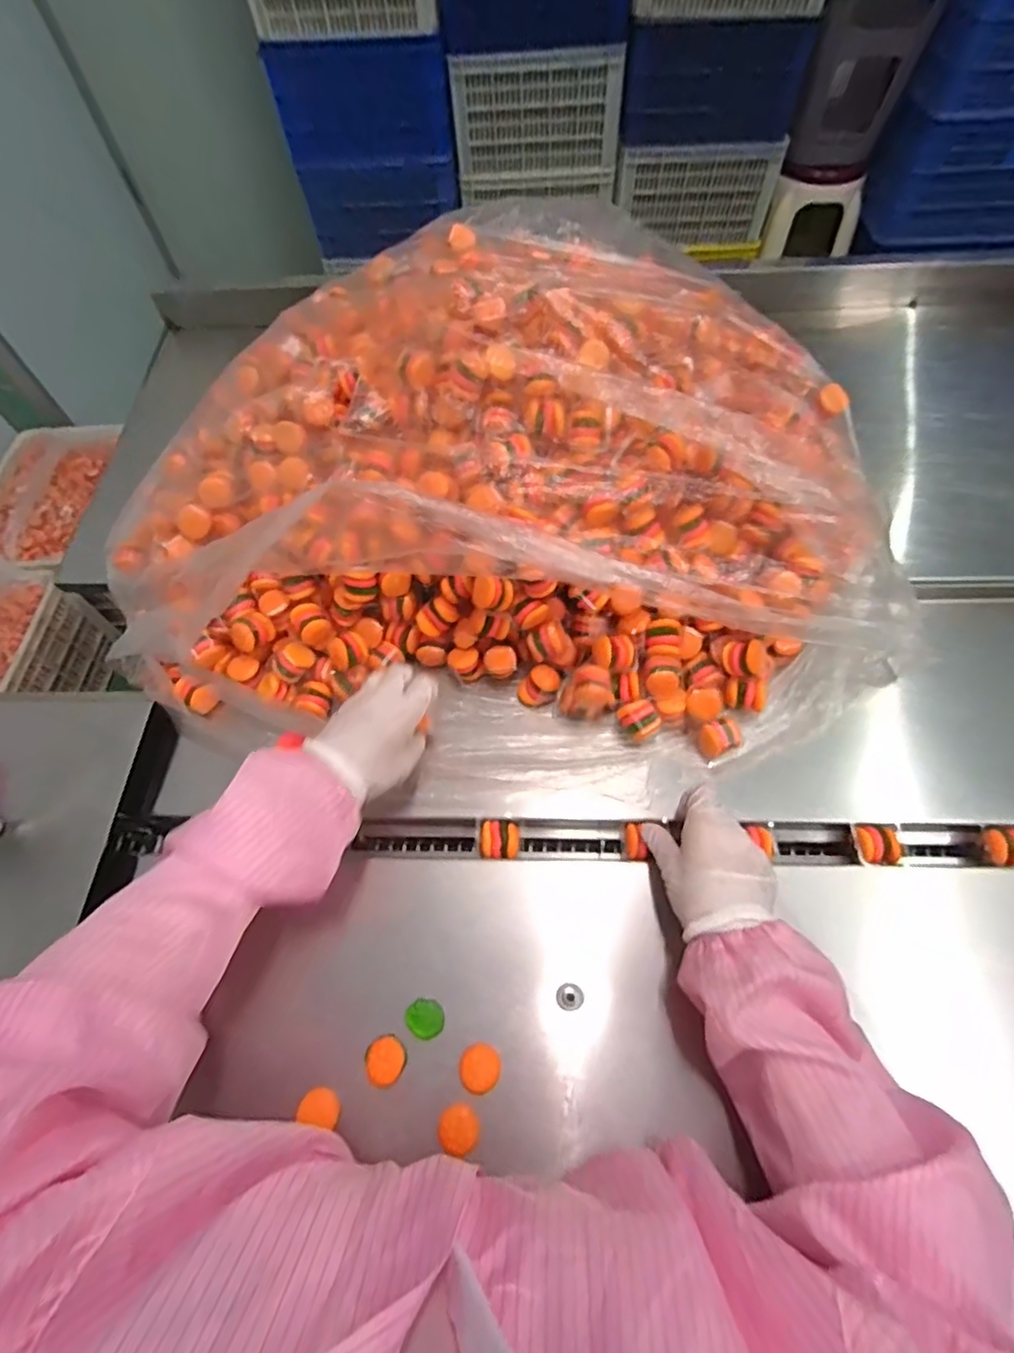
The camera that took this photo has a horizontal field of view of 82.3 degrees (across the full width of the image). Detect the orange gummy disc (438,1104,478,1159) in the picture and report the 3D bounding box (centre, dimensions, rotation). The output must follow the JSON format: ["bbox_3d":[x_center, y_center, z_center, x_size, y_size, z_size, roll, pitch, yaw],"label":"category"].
[{"bbox_3d":[-0.033,0.304,0.390,0.026,0.007,0.028,-1,62,2],"label":"orange gummy disc"}]

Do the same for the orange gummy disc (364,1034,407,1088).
[{"bbox_3d":[-0.085,0.268,0.405,0.026,0.011,0.029,-27,64,-12],"label":"orange gummy disc"}]

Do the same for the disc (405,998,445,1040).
[{"bbox_3d":[-0.059,0.249,0.422,0.025,0.004,0.027,5,67,-12],"label":"disc"}]

